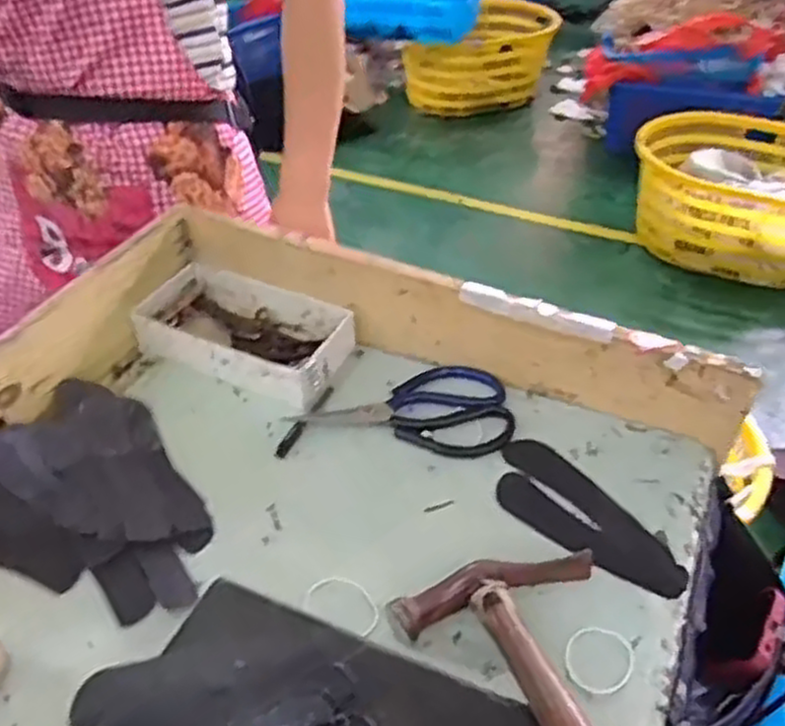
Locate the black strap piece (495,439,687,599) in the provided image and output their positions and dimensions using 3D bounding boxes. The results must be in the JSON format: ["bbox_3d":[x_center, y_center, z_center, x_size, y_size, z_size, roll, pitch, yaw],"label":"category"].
[{"bbox_3d":[0.144,0.119,0.603,0.074,0.007,0.170,-23,45,-24],"label":"black strap piece"}]

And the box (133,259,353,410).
[{"bbox_3d":[-0.138,-0.029,0.732,0.200,0.044,0.110,18,44,20],"label":"box"}]

